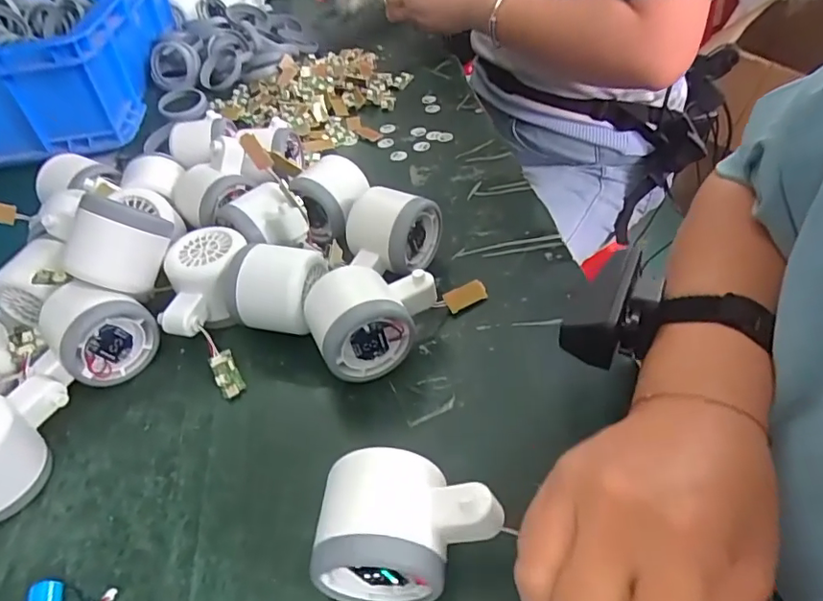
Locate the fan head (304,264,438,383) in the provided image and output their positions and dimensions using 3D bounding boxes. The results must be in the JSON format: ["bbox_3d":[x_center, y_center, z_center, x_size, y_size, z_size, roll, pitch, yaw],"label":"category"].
[{"bbox_3d":[-0.023,0.011,0.357,0.086,0.058,0.055,-23,45,-17],"label":"fan head"}]

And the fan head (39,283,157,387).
[{"bbox_3d":[-0.211,0.021,0.370,0.049,0.062,0.059,30,54,34],"label":"fan head"}]

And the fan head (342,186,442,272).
[{"bbox_3d":[-0.015,-0.054,0.417,0.053,0.050,0.055,20,49,26],"label":"fan head"}]

